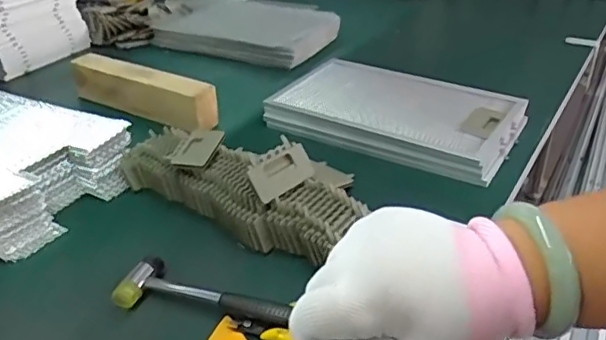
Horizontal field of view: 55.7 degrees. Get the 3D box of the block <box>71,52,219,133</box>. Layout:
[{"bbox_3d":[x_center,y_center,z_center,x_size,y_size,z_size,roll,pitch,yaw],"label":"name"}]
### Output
[{"bbox_3d":[-0.256,-0.125,0.918,0.277,0.067,0.053,19,37,30],"label":"block"}]

